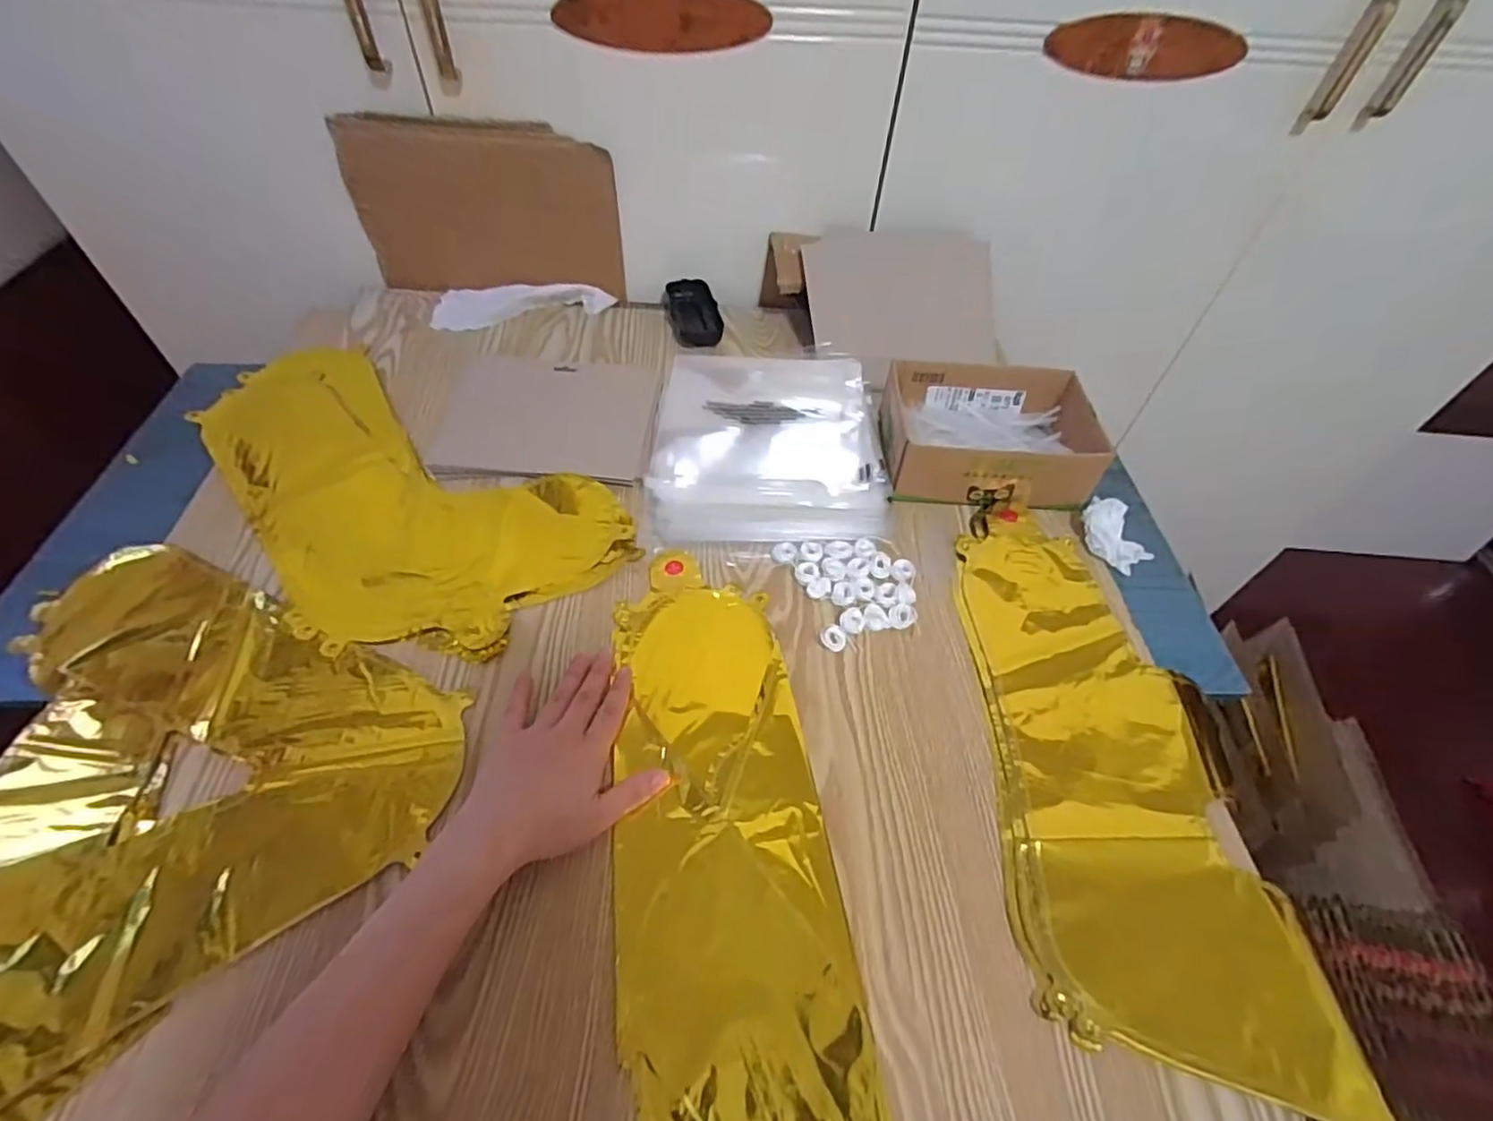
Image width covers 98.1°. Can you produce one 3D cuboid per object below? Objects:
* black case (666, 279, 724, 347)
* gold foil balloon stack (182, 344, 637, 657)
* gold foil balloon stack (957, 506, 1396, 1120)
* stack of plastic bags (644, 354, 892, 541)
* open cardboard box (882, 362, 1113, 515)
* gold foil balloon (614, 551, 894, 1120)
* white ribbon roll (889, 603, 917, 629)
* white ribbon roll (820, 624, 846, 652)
[{"bbox_3d":[-0.061,-0.292,0.758,0.054,0.024,0.097,-8,53,-10],"label":"black case"},{"bbox_3d":[-0.324,-0.066,0.575,0.426,0.012,0.231,33,57,20],"label":"gold foil balloon stack"},{"bbox_3d":[0.261,0.127,0.460,0.179,0.013,0.406,5,52,0],"label":"gold foil balloon stack"},{"bbox_3d":[0.023,-0.127,0.631,0.214,0.027,0.253,3,52,-2],"label":"stack of plastic bags"},{"bbox_3d":[0.234,-0.123,0.620,0.197,0.058,0.153,6,52,0],"label":"open cardboard box"},{"bbox_3d":[-0.015,0.172,0.416,0.132,0.008,0.416,-5,52,-8],"label":"gold foil balloon"},{"bbox_3d":[0.124,0.045,0.519,0.025,0.006,0.019,-24,58,-21],"label":"white ribbon roll"},{"bbox_3d":[0.067,0.060,0.502,0.020,0.010,0.019,2,52,-2],"label":"white ribbon roll"}]

